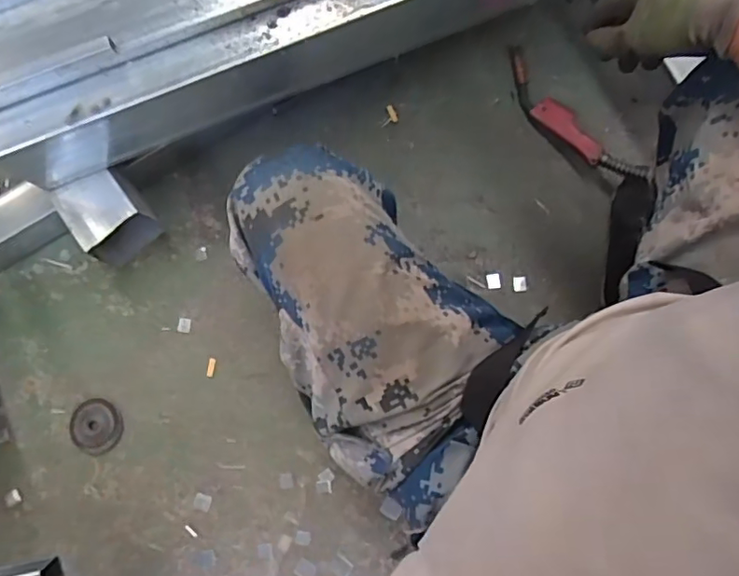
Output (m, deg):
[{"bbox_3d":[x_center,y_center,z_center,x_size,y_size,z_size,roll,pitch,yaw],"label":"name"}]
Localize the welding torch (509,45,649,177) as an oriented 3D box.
[{"bbox_3d":[0.332,-0.289,0.954,0.062,0.051,0.318,-41,80,-3],"label":"welding torch"}]

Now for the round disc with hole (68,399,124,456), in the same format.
[{"bbox_3d":[-0.467,0.235,0.966,0.091,0.022,0.084,-1,79,5],"label":"round disc with hole"}]

